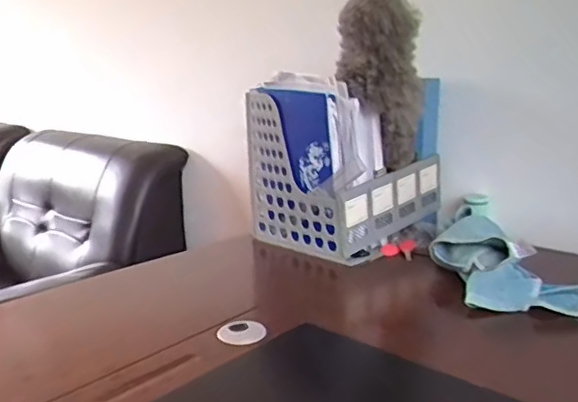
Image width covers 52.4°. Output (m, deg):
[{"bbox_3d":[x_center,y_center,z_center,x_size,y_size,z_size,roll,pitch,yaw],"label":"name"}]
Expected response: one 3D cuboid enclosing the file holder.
[{"bbox_3d":[0.119,-0.094,1.245,0.317,0.336,0.279,-14,19,-42],"label":"file holder"}]

